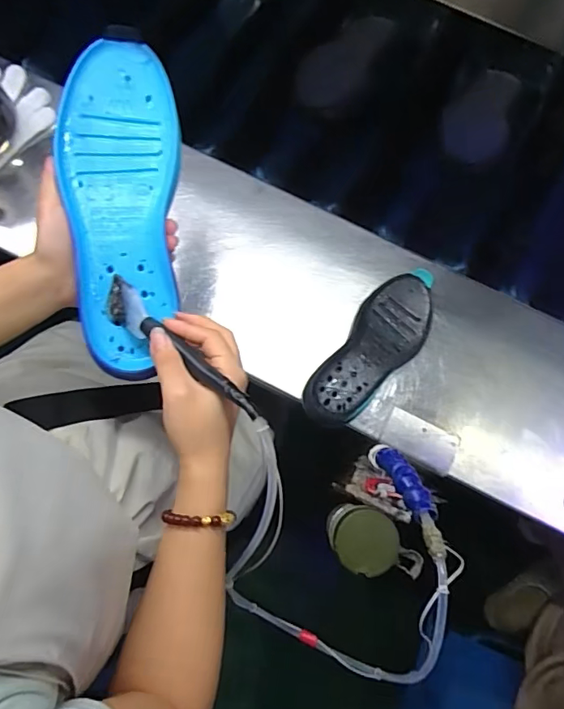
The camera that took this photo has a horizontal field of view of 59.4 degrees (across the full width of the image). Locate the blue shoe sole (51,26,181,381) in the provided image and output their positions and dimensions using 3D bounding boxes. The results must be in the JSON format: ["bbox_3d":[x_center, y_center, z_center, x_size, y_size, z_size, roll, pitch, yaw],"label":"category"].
[{"bbox_3d":[-0.139,-0.120,0.419,0.092,0.036,0.273,0,90,-2],"label":"blue shoe sole"}]

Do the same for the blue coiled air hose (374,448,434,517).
[{"bbox_3d":[0.118,0.119,0.486,0.022,0.120,0.020,-10,102,-4],"label":"blue coiled air hose"}]

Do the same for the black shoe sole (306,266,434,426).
[{"bbox_3d":[0.109,-0.008,0.585,0.077,0.033,0.215,39,80,7],"label":"black shoe sole"}]

